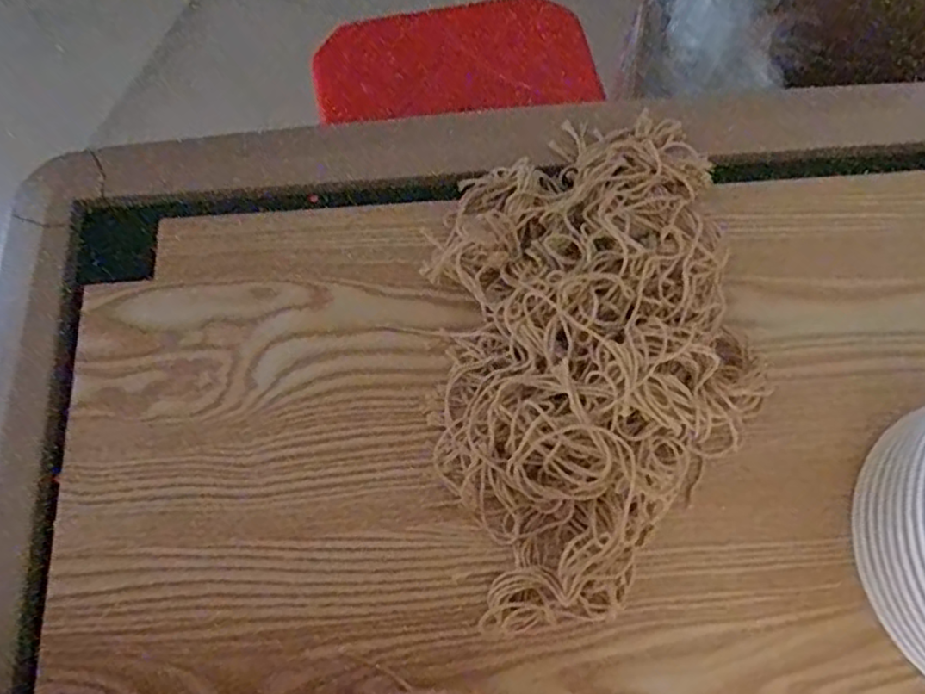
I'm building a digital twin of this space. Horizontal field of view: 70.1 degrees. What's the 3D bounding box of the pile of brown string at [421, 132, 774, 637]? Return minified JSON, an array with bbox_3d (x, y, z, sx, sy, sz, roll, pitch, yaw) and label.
[{"bbox_3d":[0.068,-0.010,0.355,0.179,0.058,0.280,-10,71,-3],"label":"pile of brown string"}]

